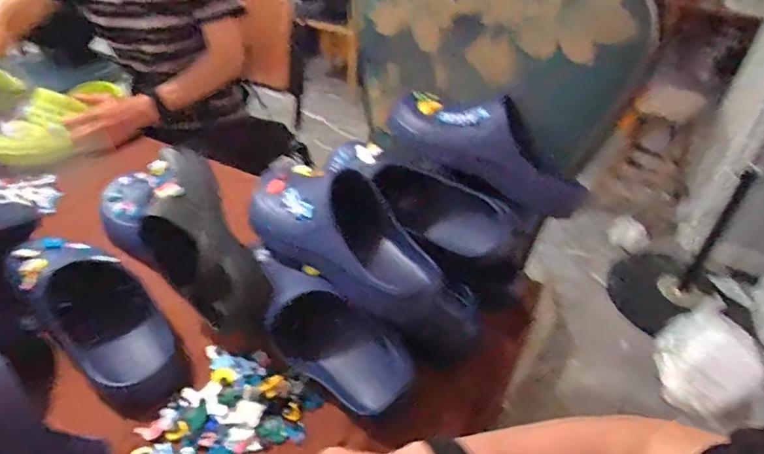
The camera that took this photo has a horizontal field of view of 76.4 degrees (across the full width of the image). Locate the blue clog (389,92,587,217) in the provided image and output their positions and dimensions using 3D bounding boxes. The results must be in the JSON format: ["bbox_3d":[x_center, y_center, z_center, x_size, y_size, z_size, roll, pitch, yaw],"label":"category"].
[{"bbox_3d":[0.145,-0.114,0.654,0.269,0.092,0.114,30,44,28],"label":"blue clog"}]

